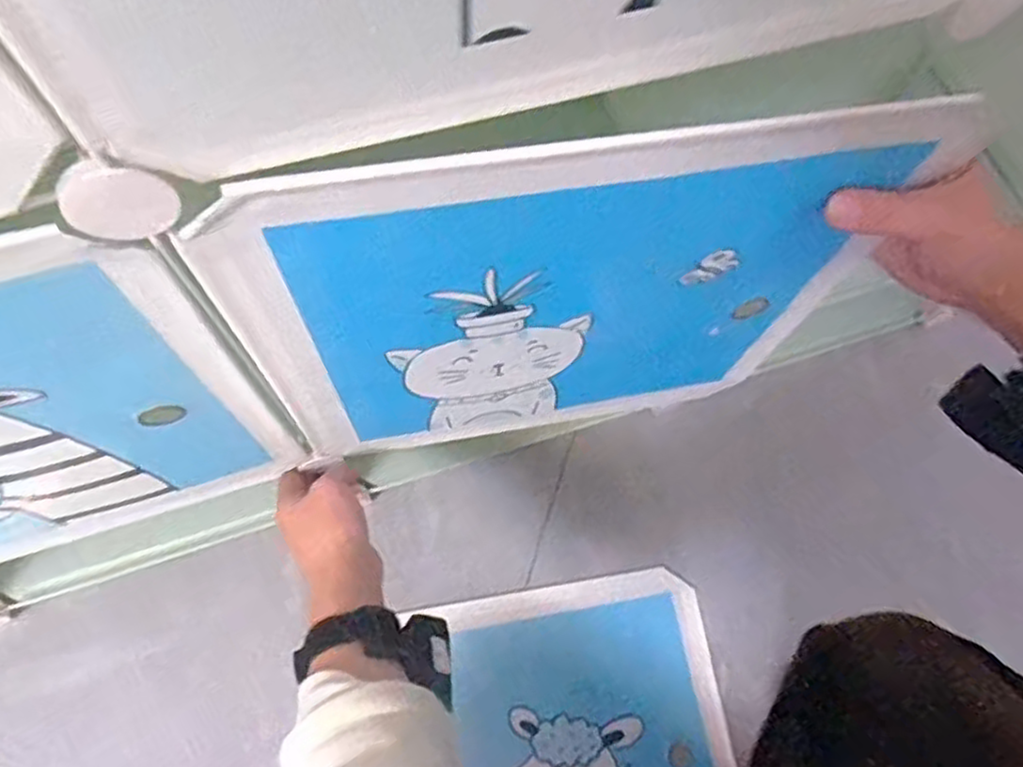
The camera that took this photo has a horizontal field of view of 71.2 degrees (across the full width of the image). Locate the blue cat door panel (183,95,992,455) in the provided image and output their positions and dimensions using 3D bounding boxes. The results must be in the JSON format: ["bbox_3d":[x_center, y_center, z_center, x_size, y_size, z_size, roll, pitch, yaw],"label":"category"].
[{"bbox_3d":[0.030,-0.034,0.418,0.331,0.313,0.025,-11,66,-5],"label":"blue cat door panel"}]

